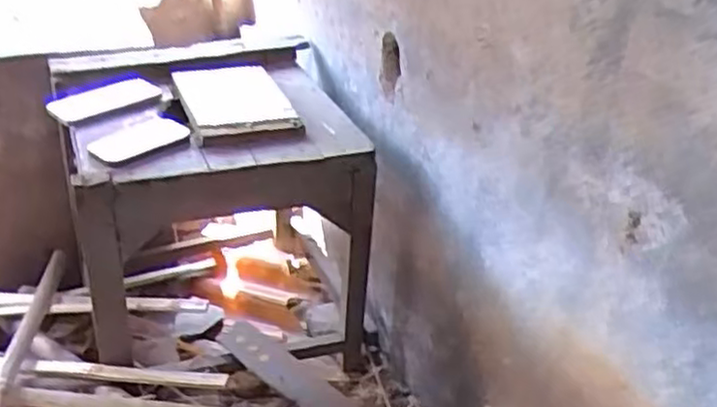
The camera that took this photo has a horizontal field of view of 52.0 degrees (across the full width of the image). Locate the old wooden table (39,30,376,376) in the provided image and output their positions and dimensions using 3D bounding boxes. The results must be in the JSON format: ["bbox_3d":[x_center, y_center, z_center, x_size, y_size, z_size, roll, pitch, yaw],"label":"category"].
[{"bbox_3d":[-0.262,0.011,1.353,0.482,0.467,0.540,-9,30,-15],"label":"old wooden table"}]

